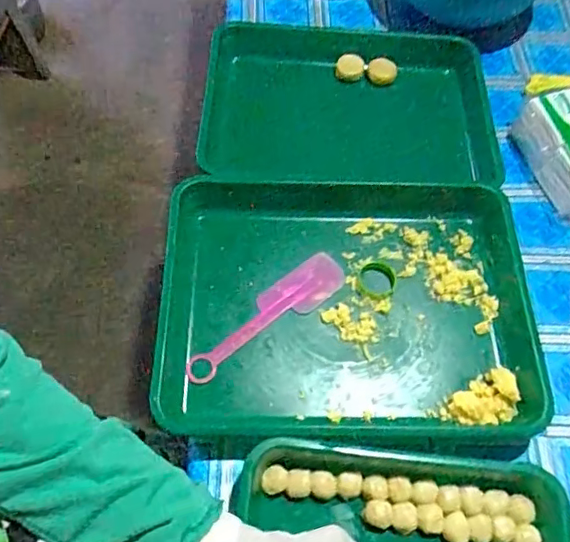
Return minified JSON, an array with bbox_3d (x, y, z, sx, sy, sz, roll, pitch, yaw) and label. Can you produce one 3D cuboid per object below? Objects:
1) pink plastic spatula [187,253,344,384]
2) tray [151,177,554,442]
[{"bbox_3d":[-0.019,0.045,0.567,0.189,0.014,0.043,-33,69,-18],"label":"pink plastic spatula"},{"bbox_3d":[0.061,0.030,0.572,0.372,0.044,0.284,0,60,-2],"label":"tray"}]

